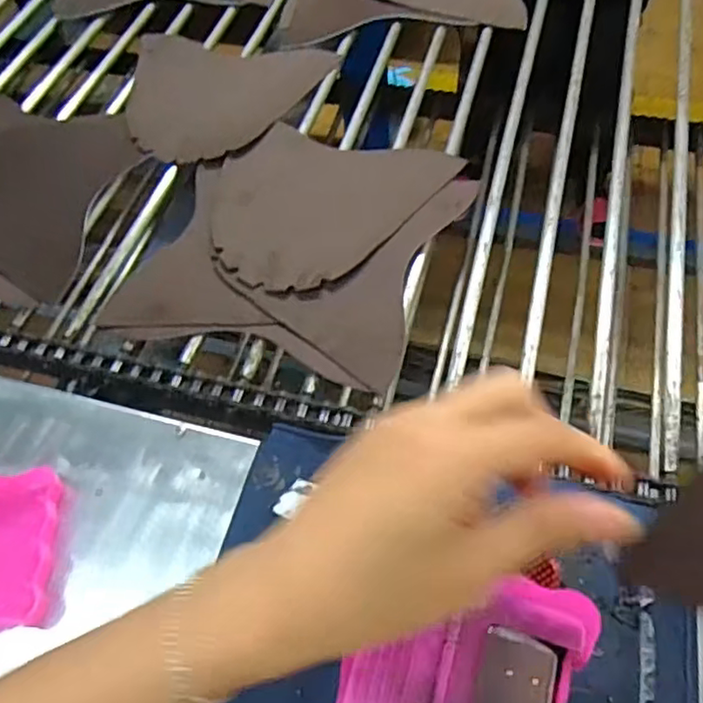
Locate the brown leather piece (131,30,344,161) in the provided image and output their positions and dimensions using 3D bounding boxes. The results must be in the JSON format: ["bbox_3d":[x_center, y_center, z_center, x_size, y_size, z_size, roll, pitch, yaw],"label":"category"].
[{"bbox_3d":[-0.163,-0.300,0.737,0.240,0.006,0.219,9,58,10],"label":"brown leather piece"}]

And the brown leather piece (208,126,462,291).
[{"bbox_3d":[-0.040,-0.164,0.643,0.198,0.005,0.238,36,66,24],"label":"brown leather piece"}]

